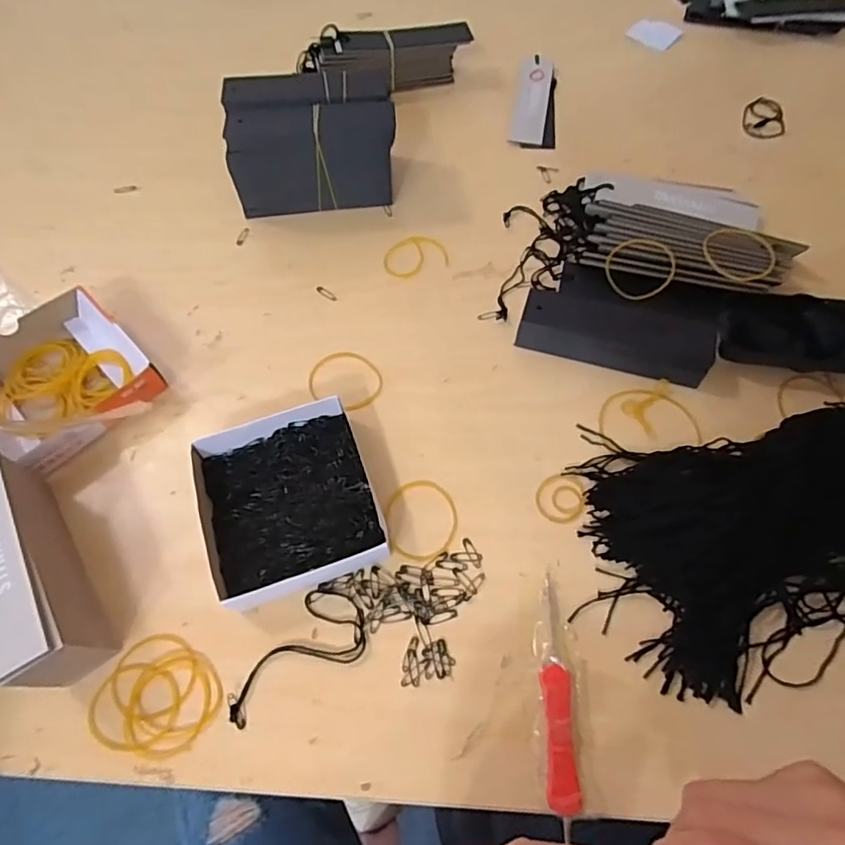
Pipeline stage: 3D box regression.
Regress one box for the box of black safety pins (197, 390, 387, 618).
[{"bbox_3d":[-0.082,0.046,0.333,0.097,0.024,0.106,-19,64,-8],"label":"box of black safety pins"}]

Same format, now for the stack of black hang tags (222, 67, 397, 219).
[{"bbox_3d":[-0.088,-0.226,0.445,0.128,0.080,0.070,-9,63,-3],"label":"stack of black hang tags"}]

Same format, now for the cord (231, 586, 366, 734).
[{"bbox_3d":[-0.072,0.125,0.303,0.083,0.004,0.044,-27,65,-12],"label":"cord"}]

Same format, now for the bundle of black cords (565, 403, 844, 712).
[{"bbox_3d":[0.247,0.062,0.314,0.287,0.024,0.152,-4,62,-1],"label":"bundle of black cords"}]

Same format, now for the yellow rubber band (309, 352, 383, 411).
[{"bbox_3d":[-0.053,-0.031,0.383,0.052,0.004,0.044,19,65,11],"label":"yellow rubber band"}]

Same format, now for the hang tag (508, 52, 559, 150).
[{"bbox_3d":[0.107,-0.308,0.522,0.041,0.006,0.131,5,63,4],"label":"hang tag"}]

